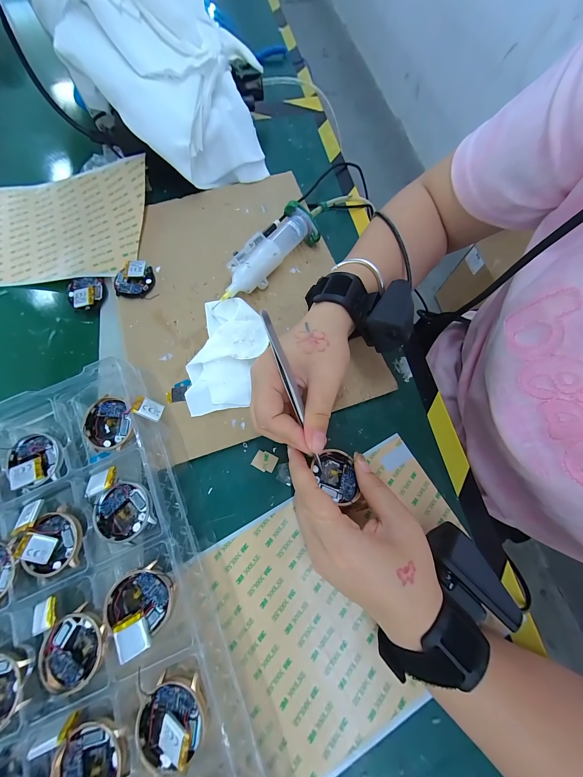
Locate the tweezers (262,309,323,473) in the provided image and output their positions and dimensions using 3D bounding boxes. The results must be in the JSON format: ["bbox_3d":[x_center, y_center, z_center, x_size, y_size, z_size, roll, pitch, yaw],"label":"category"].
[{"bbox_3d":[0.005,0.008,0.201,0.009,0.012,0.122,-23,104,-6],"label":"tweezers"}]

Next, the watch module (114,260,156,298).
[{"bbox_3d":[-0.175,-0.122,0.298,0.041,0.009,0.043,12,73,5],"label":"watch module"}]

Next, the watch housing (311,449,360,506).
[{"bbox_3d":[0.037,0.070,0.214,0.033,0.011,0.042,-18,54,-19],"label":"watch housing"}]

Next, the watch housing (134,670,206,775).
[{"bbox_3d":[-0.076,0.211,0.168,0.041,0.012,0.044,0,72,1],"label":"watch housing"}]

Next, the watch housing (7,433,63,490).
[{"bbox_3d":[-0.214,0.059,0.224,0.039,0.008,0.045,-34,75,-10],"label":"watch housing"}]

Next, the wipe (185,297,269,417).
[{"bbox_3d":[-0.063,-0.034,0.269,0.065,0.015,0.123,9,72,4],"label":"wipe"}]

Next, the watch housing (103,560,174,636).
[{"bbox_3d":[-0.107,0.148,0.192,0.043,0.014,0.039,7,72,3],"label":"watch housing"}]

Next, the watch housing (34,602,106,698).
[{"bbox_3d":[-0.153,0.184,0.187,0.042,0.011,0.049,39,77,12],"label":"watch housing"}]

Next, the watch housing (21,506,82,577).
[{"bbox_3d":[-0.184,0.118,0.209,0.037,0.012,0.046,-3,72,0],"label":"watch housing"}]

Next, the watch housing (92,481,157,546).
[{"bbox_3d":[-0.132,0.098,0.210,0.042,0.010,0.043,0,72,1],"label":"watch housing"}]

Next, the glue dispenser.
[{"bbox_3d":[-0.029,-0.148,0.297,0.043,0.032,0.136,42,77,13],"label":"glue dispenser"}]

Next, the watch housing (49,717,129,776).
[{"bbox_3d":[-0.127,0.237,0.168,0.044,0.010,0.041,0,72,1],"label":"watch housing"}]

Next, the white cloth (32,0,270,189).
[{"bbox_3d":[-0.147,-0.357,0.313,0.216,0.135,0.187,-9,72,-2],"label":"white cloth"}]

